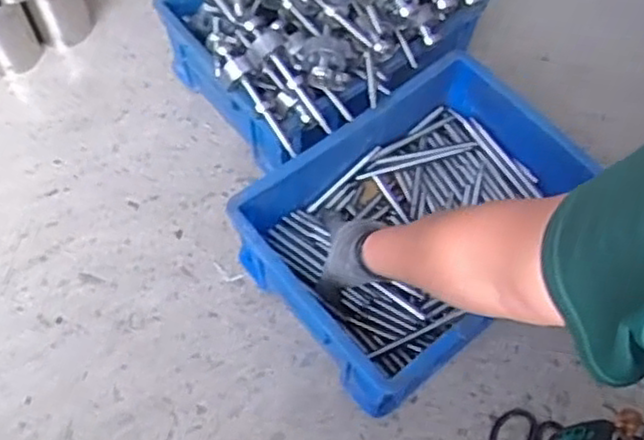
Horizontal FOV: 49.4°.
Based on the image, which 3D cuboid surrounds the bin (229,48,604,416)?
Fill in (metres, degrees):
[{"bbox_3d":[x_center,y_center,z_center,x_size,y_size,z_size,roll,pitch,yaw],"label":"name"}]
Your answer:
[{"bbox_3d":[0.123,-0.003,0.895,0.410,0.134,0.288,-40,71,-20],"label":"bin"}]

